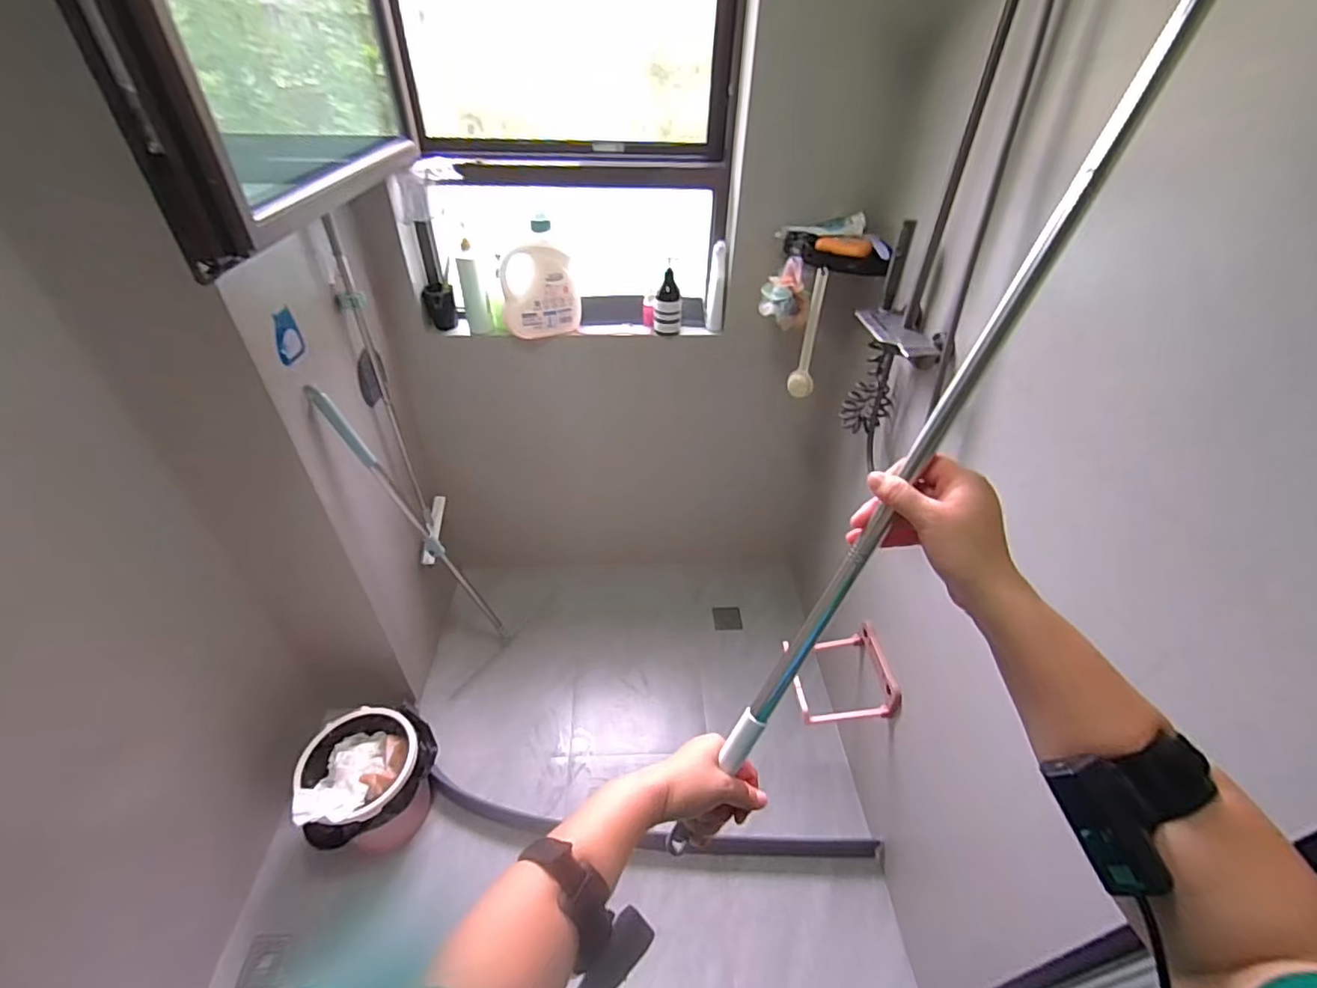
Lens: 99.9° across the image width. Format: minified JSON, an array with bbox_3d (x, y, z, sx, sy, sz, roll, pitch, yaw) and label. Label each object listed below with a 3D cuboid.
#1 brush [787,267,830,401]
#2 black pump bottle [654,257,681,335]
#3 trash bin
[{"bbox_3d":[0.389,-0.402,1.418,0.063,0.327,0.042,12,41,12],"label":"brush"},{"bbox_3d":[0.027,-0.533,1.514,0.075,0.191,0.058,2,40,0],"label":"black pump bottle"},{"bbox_3d":[-0.695,0.708,1.371,0.273,0.311,0.260,-17,43,-22],"label":"trash bin"}]

